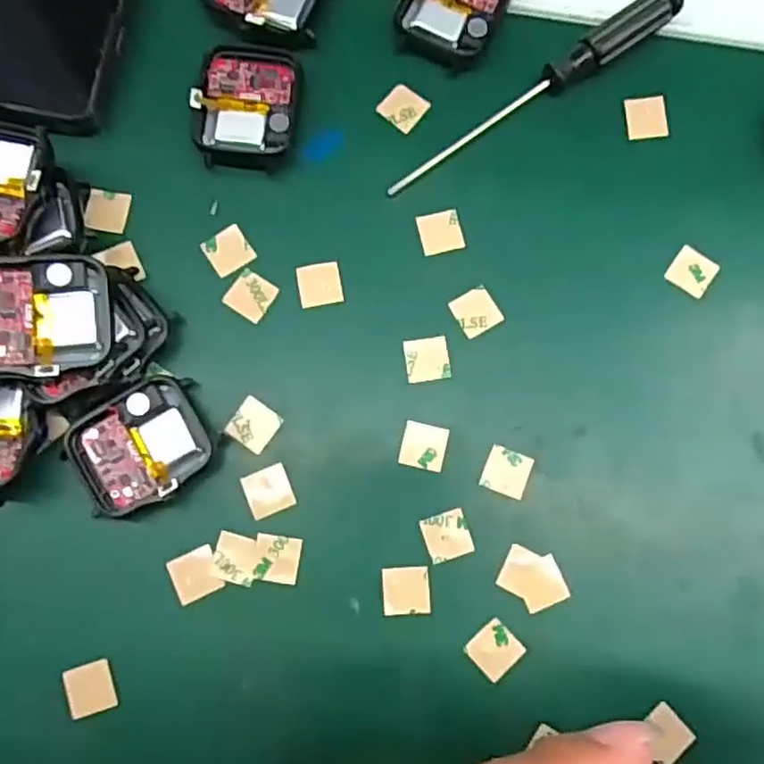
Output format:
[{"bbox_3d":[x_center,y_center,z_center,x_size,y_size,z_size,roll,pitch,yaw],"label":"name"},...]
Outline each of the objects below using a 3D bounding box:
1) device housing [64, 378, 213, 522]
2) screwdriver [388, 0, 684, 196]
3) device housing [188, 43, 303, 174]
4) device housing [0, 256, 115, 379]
[{"bbox_3d":[-0.081,0.022,0.236,0.046,0.011,0.037,-31,84,-5],"label":"device housing"},{"bbox_3d":[0.058,-0.108,0.260,0.129,0.012,0.013,-36,84,-6],"label":"screwdriver"},{"bbox_3d":[-0.050,-0.102,0.257,0.036,0.009,0.046,7,82,0],"label":"device housing"},{"bbox_3d":[-0.109,-0.020,0.221,0.044,0.009,0.037,-3,84,-15],"label":"device housing"}]

